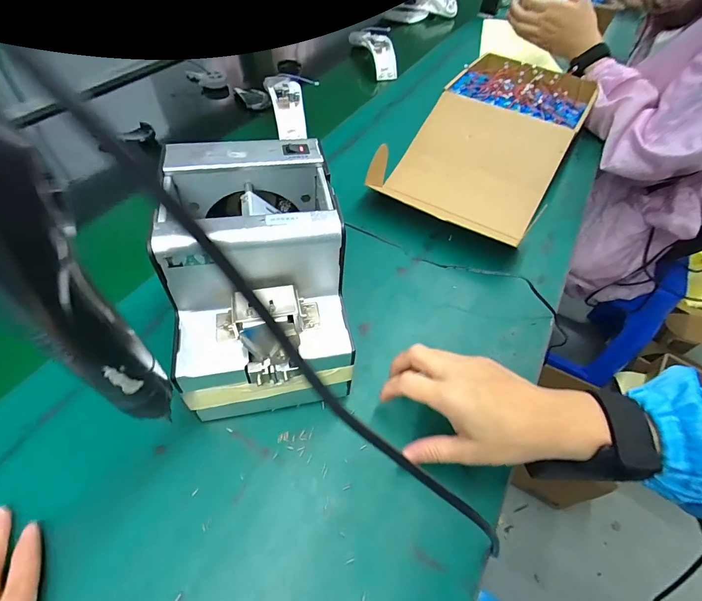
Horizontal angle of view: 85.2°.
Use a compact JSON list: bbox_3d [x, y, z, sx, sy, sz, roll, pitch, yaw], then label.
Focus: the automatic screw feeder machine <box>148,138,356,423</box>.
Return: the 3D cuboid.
[{"bbox_3d":[-0.073,-0.018,0.318,0.122,0.144,0.172,-6,54,-9],"label":"automatic screw feeder machine"}]

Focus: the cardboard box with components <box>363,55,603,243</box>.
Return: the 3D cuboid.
[{"bbox_3d":[0.217,-0.246,0.555,0.209,0.098,0.393,32,54,17],"label":"cardboard box with components"}]

